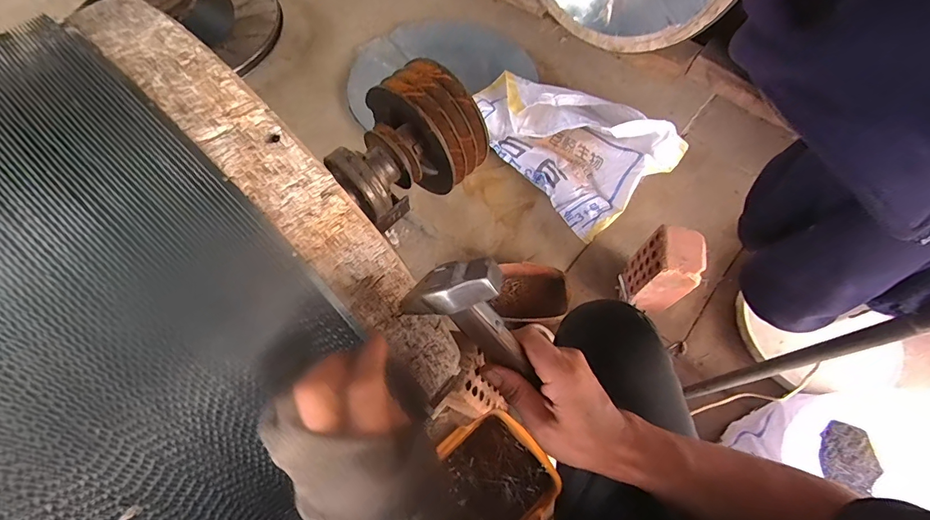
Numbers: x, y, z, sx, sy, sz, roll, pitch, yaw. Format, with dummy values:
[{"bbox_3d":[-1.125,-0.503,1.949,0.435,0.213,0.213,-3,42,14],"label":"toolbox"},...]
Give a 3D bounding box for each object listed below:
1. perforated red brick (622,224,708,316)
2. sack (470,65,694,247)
[{"bbox_3d":[0.416,0.029,0.893,0.096,0.211,0.112,8,64,3],"label":"perforated red brick"},{"bbox_3d":[0.272,-0.340,1.122,0.352,0.142,0.525,-35,69,-16],"label":"sack"}]

